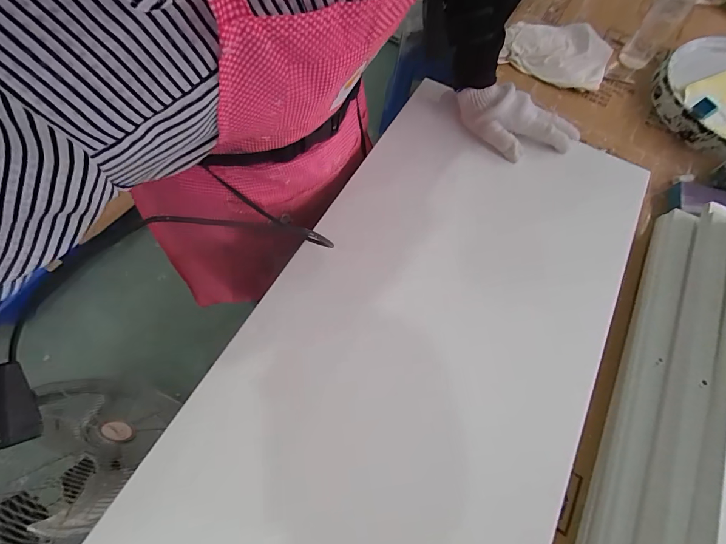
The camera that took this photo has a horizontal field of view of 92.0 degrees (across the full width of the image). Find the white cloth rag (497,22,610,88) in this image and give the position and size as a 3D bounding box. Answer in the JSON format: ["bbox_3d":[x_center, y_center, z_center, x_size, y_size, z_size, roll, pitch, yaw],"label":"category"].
[{"bbox_3d":[0.358,-0.410,0.652,0.183,0.032,0.131,25,67,9],"label":"white cloth rag"}]

